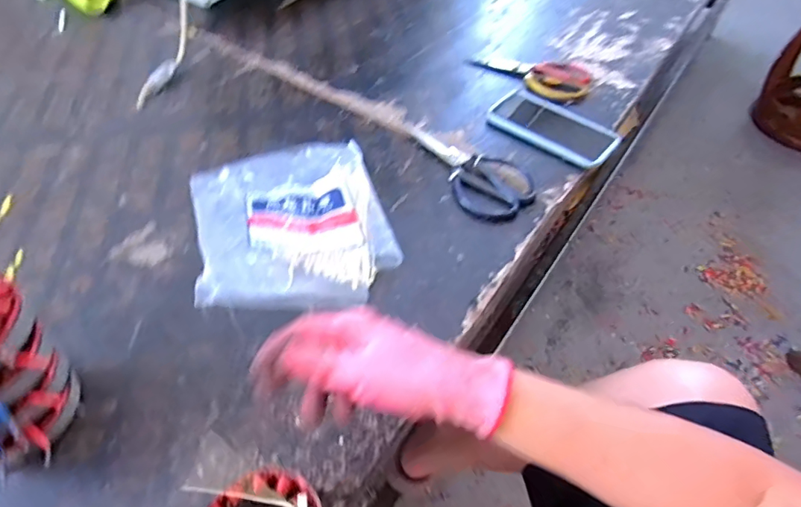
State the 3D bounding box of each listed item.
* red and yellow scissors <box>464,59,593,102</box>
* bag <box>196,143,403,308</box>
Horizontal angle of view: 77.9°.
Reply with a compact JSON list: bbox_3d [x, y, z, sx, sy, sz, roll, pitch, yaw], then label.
[{"bbox_3d":[0.200,-0.287,0.772,0.184,0.015,0.085,31,57,21],"label":"red and yellow scissors"},{"bbox_3d":[-0.118,-0.048,0.537,0.201,0.064,0.261,-13,53,-12],"label":"bag"}]

